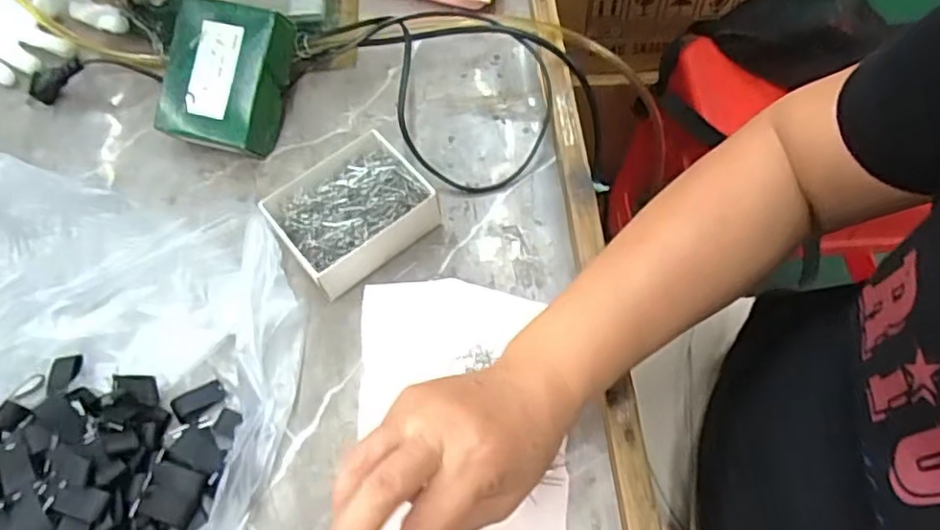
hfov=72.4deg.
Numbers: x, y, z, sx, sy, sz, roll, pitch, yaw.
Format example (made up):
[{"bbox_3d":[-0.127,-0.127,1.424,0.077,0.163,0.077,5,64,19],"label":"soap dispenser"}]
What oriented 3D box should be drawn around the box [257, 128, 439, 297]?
[{"bbox_3d":[-0.082,-0.037,0.458,0.104,0.042,0.086,-40,67,-18],"label":"box"}]

